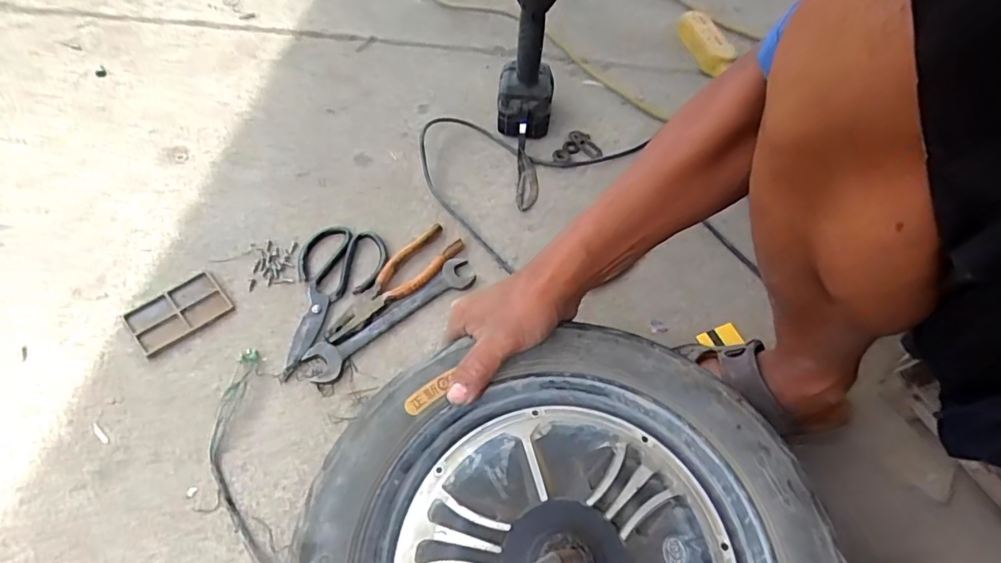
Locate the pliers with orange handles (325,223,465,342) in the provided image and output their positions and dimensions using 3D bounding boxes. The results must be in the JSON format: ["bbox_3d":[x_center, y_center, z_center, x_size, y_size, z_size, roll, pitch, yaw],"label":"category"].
[{"bbox_3d":[-0.129,0.000,0.637,0.053,0.018,0.197,38,61,20],"label":"pliers with orange handles"}]

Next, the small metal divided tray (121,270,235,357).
[{"bbox_3d":[-0.370,0.033,0.606,0.100,0.006,0.072,-33,64,-23],"label":"small metal divided tray"}]

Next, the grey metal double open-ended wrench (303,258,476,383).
[{"bbox_3d":[-0.125,0.040,0.617,0.219,0.007,0.043,-34,65,-24],"label":"grey metal double open-ended wrench"}]

